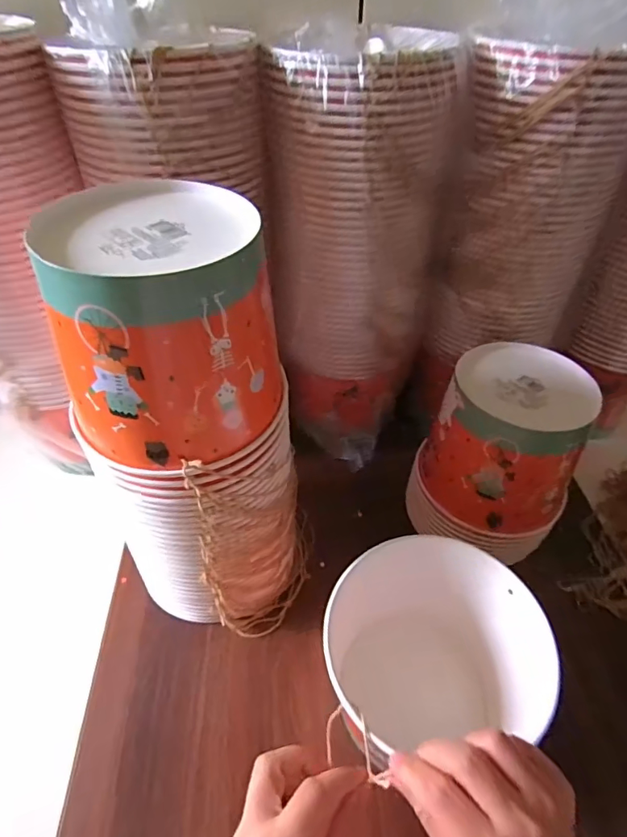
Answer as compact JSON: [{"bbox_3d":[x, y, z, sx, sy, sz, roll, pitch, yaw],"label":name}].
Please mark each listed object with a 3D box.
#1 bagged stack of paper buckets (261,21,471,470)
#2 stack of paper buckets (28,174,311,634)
[{"bbox_3d":[0.054,-0.157,0.534,0.155,0.426,0.172,13,47,11],"label":"bagged stack of paper buckets"},{"bbox_3d":[-0.088,0.031,0.392,0.148,0.365,0.145,-2,46,-2],"label":"stack of paper buckets"}]

